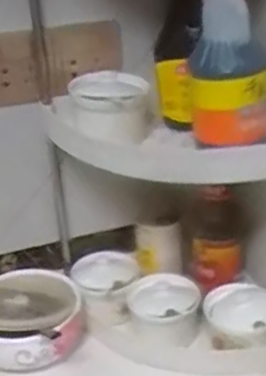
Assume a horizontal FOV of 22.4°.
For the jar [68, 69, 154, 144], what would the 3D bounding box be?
[{"bbox_3d":[-0.027,-0.102,0.829,0.093,0.079,0.091,-3,29,2],"label":"jar"}]

